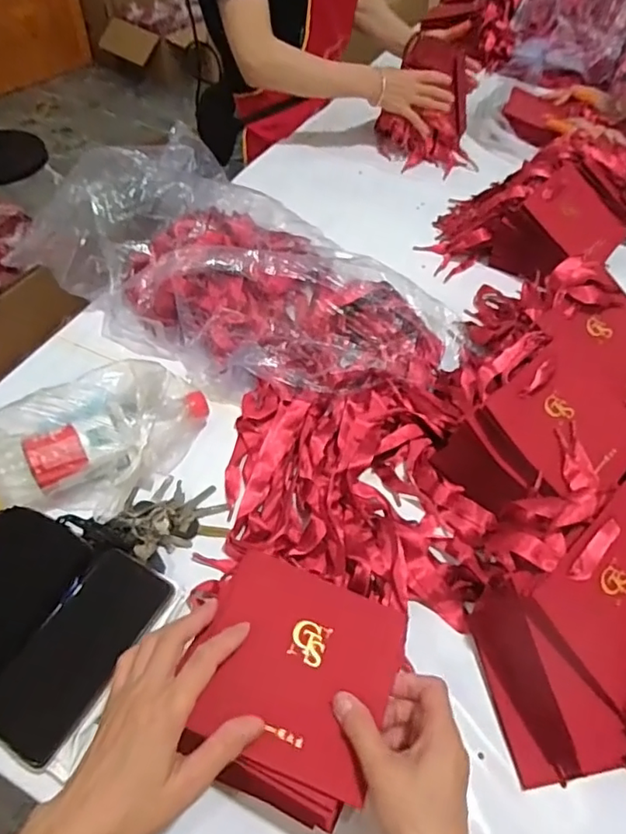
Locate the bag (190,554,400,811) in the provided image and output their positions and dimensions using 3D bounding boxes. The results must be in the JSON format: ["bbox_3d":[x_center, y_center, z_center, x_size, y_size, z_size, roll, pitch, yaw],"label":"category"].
[{"bbox_3d":[-0.009,0.182,0.420,0.136,0.012,0.142,21,48,3],"label":"bag"}]

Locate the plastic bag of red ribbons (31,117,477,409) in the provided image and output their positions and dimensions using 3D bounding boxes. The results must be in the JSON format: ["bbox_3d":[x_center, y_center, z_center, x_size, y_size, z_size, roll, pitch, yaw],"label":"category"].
[{"bbox_3d":[-0.073,-0.191,0.710,0.509,0.147,0.273,28,57,18],"label":"plastic bag of red ribbons"}]

